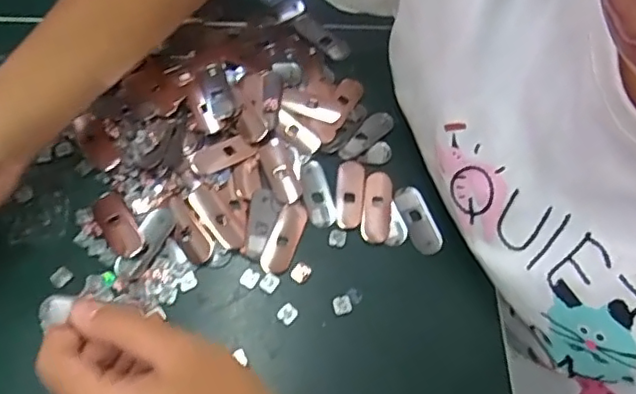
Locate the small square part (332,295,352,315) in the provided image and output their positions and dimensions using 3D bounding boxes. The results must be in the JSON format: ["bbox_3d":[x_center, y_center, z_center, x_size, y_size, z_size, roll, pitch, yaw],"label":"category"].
[{"bbox_3d":[0.015,0.066,0.360,0.011,0.004,0.012,-10,64,-6],"label":"small square part"}]

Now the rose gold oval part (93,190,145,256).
[{"bbox_3d":[-0.128,0.017,0.375,0.020,0.004,0.050,-30,67,-16],"label":"rose gold oval part"}]

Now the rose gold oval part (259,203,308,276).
[{"bbox_3d":[-0.022,0.026,0.379,0.019,0.004,0.051,19,63,8],"label":"rose gold oval part"}]

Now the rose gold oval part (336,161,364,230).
[{"bbox_3d":[0.021,-0.003,0.396,0.017,0.004,0.052,6,62,1],"label":"rose gold oval part"}]

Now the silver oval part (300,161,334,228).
[{"bbox_3d":[-0.001,-0.002,0.395,0.018,0.004,0.048,-11,63,-8],"label":"silver oval part"}]

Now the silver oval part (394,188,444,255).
[{"bbox_3d":[0.067,0.015,0.391,0.019,0.004,0.049,-16,64,-10],"label":"silver oval part"}]

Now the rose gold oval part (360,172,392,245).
[{"bbox_3d":[0.039,0.006,0.392,0.018,0.004,0.051,9,62,2],"label":"rose gold oval part"}]

